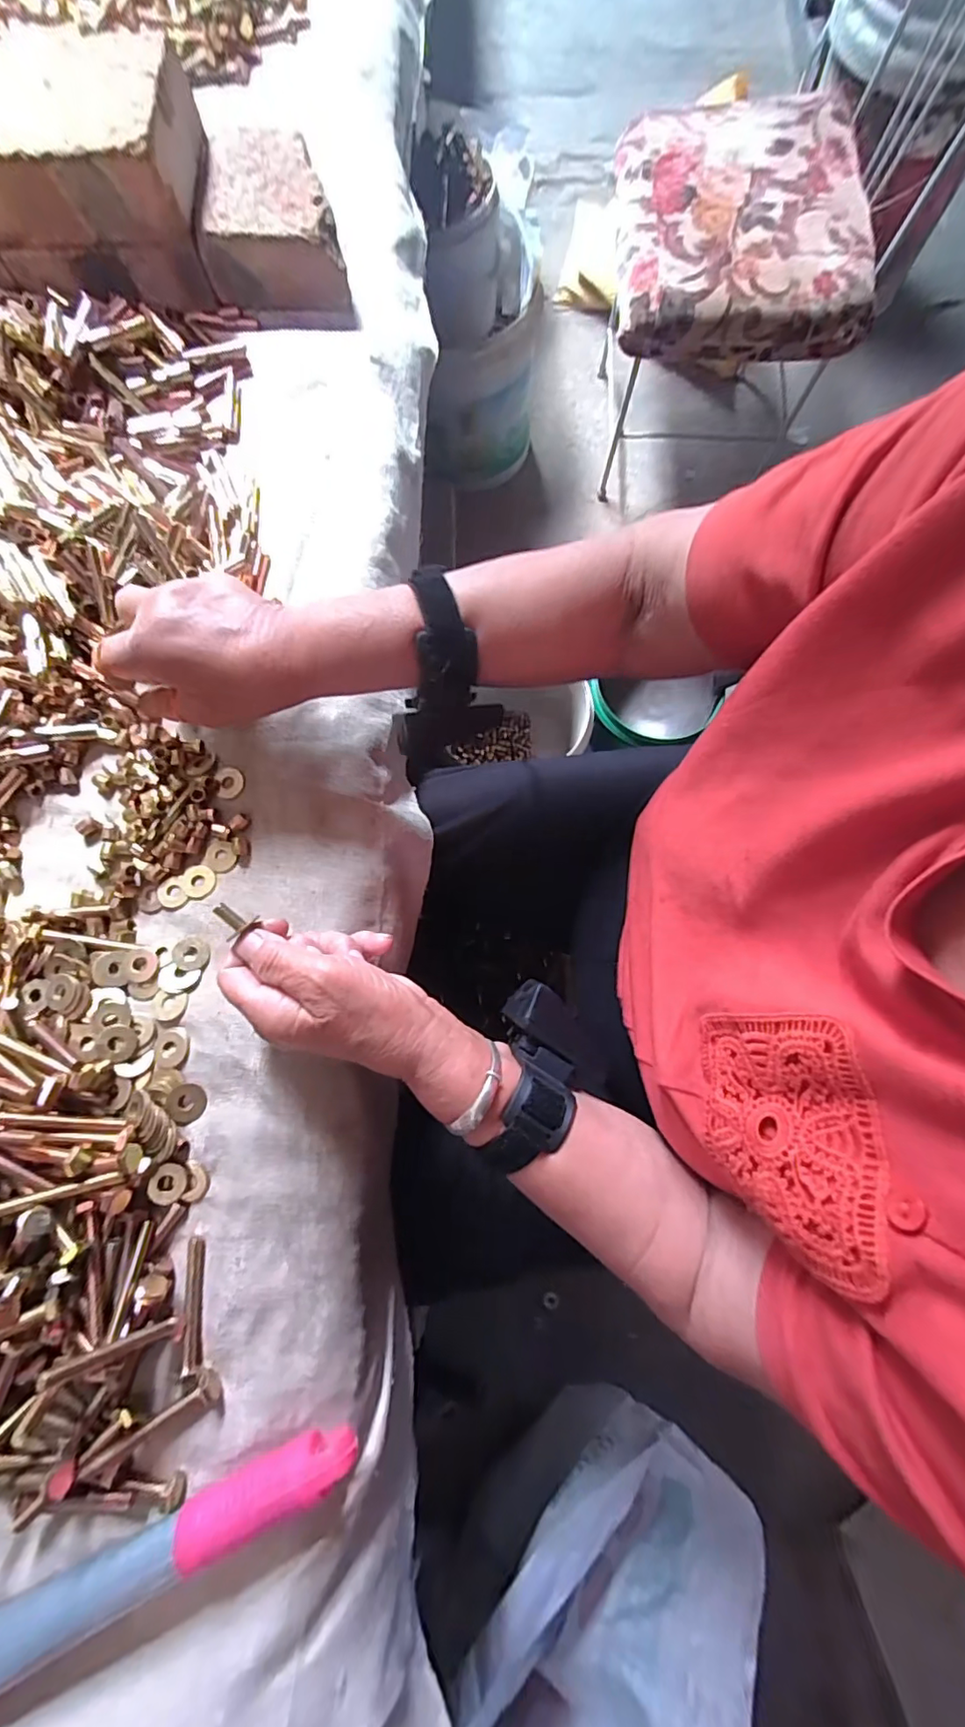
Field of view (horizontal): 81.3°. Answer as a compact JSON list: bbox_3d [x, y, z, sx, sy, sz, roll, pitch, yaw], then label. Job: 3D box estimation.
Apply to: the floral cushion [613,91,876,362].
[{"bbox_3d":[0.341,-0.878,0.758,0.312,0.065,0.414,2,78,1],"label":"floral cushion"}]

